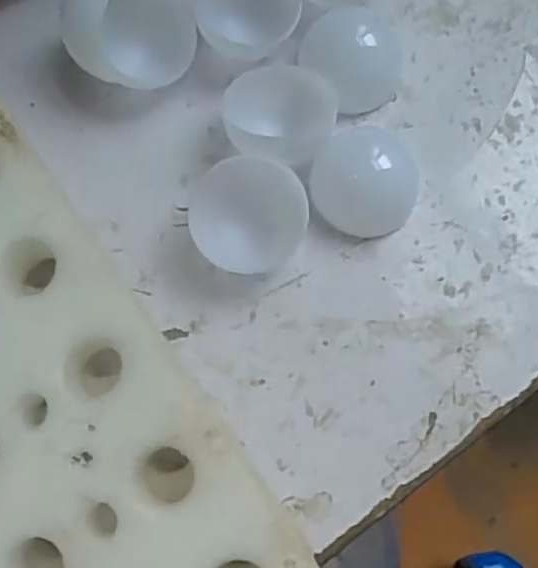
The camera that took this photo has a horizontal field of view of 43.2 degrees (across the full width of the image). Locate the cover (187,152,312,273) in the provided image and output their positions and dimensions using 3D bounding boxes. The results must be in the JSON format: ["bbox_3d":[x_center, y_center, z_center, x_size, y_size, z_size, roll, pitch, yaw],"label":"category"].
[{"bbox_3d":[-0.011,-0.041,0.407,0.067,0.027,0.063,0,76,1],"label":"cover"}]

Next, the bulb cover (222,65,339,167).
[{"bbox_3d":[0.007,-0.099,0.421,0.066,0.031,0.061,8,76,3],"label":"bulb cover"}]

